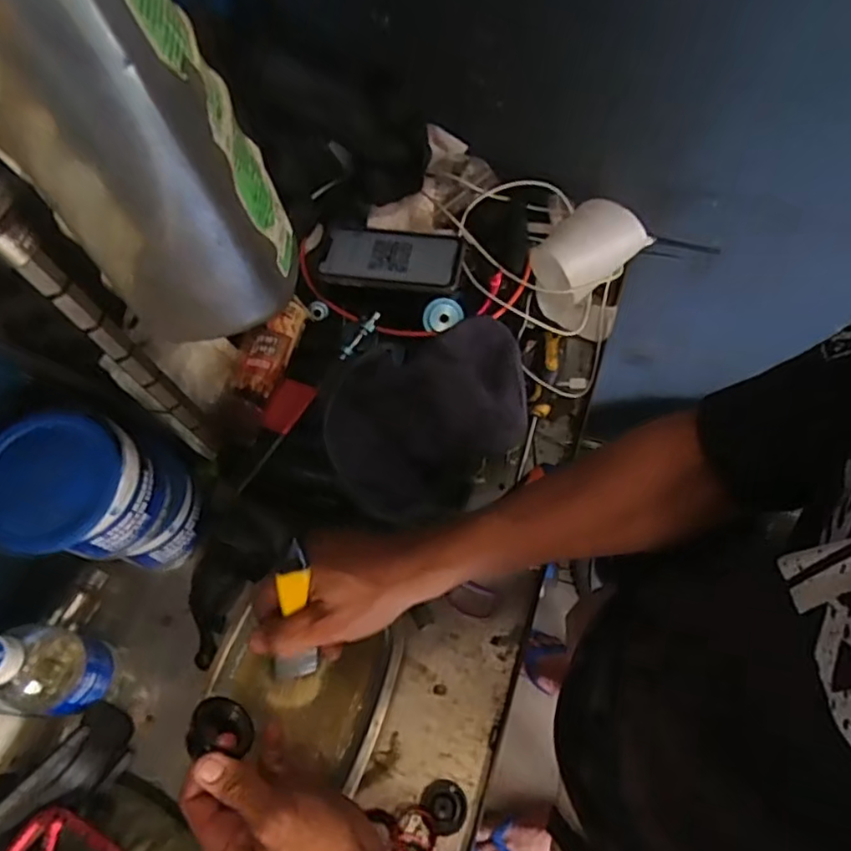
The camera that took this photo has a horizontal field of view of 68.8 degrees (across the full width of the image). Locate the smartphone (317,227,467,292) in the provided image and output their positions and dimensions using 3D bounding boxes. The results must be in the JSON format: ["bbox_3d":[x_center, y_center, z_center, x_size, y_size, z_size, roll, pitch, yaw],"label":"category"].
[{"bbox_3d":[-0.034,-0.179,0.650,0.145,0.011,0.080,4,64,4],"label":"smartphone"}]

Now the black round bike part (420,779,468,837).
[{"bbox_3d":[0.017,0.309,0.505,0.033,0.010,0.038,-33,67,-13],"label":"black round bike part"}]

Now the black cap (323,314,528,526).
[{"bbox_3d":[0.004,-0.024,0.581,0.163,0.068,0.219,36,70,18],"label":"black cap"}]

